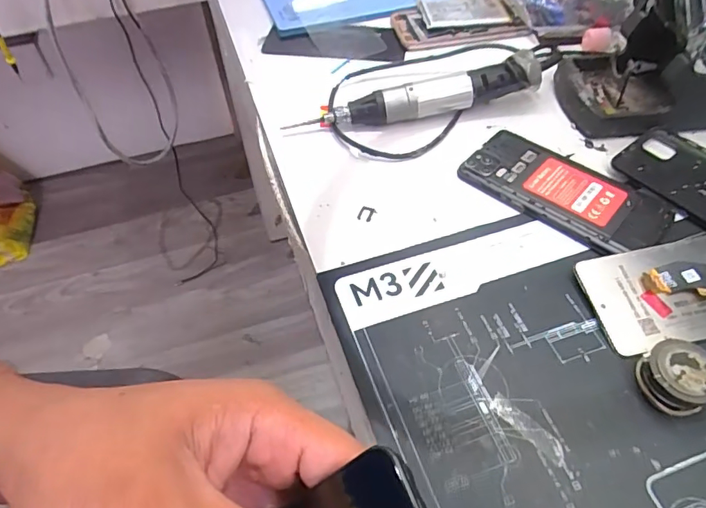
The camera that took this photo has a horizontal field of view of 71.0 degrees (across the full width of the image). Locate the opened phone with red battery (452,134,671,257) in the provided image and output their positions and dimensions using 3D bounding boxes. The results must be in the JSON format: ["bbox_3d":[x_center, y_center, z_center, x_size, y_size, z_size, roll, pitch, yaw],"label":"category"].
[{"bbox_3d":[0.170,-0.055,0.399,0.086,0.010,0.152,-39,60,-24],"label":"opened phone with red battery"}]

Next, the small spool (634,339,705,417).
[{"bbox_3d":[0.193,0.073,0.294,0.036,0.024,0.039,-2,52,2],"label":"small spool"}]

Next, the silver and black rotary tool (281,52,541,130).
[{"bbox_3d":[0.059,-0.142,0.448,0.230,0.036,0.027,-10,52,-5],"label":"silver and black rotary tool"}]

